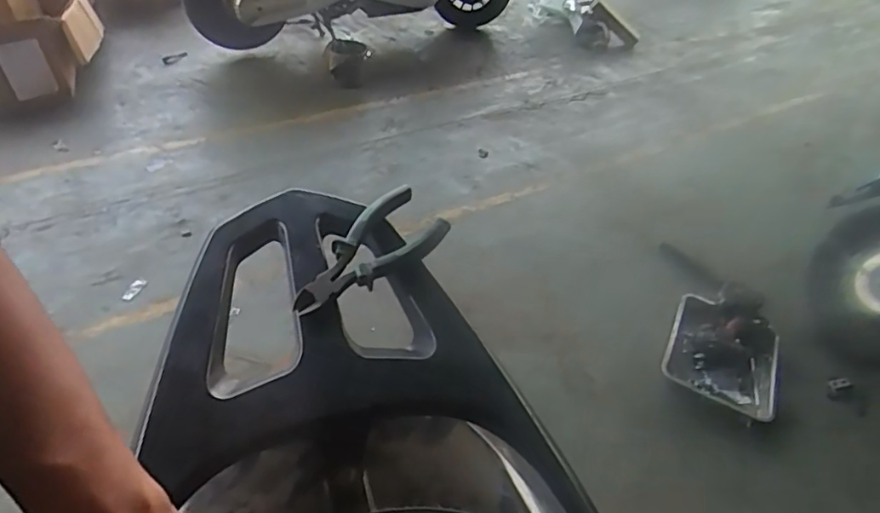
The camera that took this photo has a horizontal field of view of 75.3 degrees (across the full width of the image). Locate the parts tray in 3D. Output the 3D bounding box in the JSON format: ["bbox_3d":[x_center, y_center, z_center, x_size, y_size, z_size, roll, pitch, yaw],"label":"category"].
[{"bbox_3d":[0.795,0.248,1.590,0.292,0.043,0.363,22,43,17],"label":"parts tray"}]

